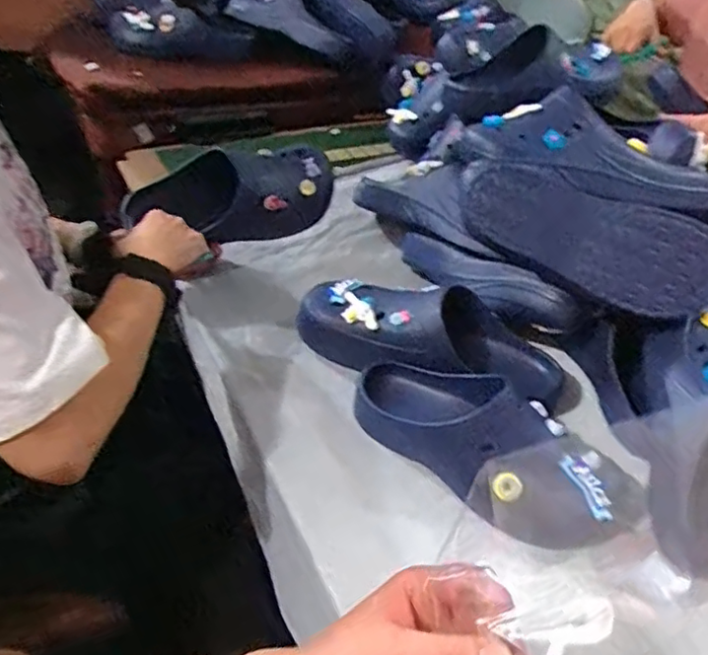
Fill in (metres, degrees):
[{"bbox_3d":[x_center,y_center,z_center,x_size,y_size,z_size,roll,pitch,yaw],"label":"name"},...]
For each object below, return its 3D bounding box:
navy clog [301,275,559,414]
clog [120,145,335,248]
[{"bbox_3d":[0.085,0.014,0.693,0.304,0.095,0.105,15,41,9],"label":"navy clog"},{"bbox_3d":[-0.144,-0.178,0.794,0.275,0.116,0.088,-18,47,-27],"label":"clog"}]

